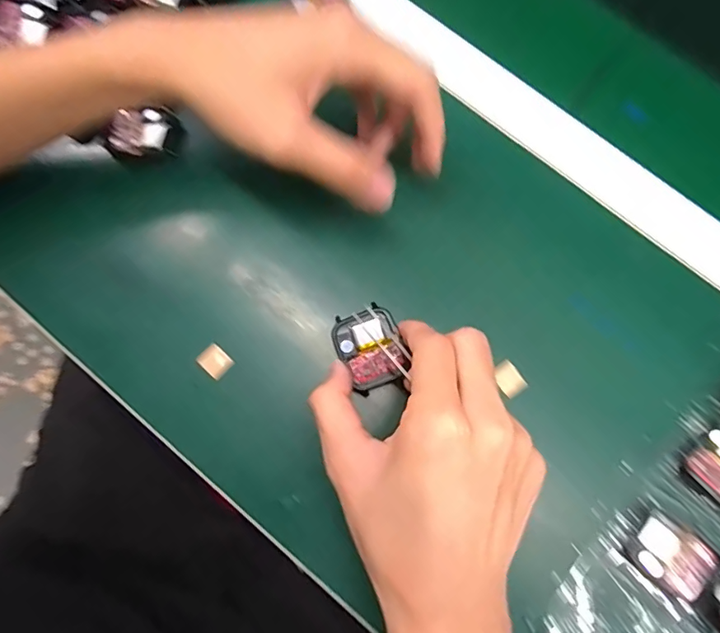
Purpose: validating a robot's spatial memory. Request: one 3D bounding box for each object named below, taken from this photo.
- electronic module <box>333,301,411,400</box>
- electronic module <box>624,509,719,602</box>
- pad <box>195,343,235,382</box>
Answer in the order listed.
[{"bbox_3d":[0.006,0.019,0.282,0.037,0.010,0.045,-20,79,-6],"label":"electronic module"},{"bbox_3d":[0.175,0.134,0.270,0.035,0.014,0.038,-44,82,-10],"label":"electronic module"},{"bbox_3d":[-0.091,0.028,0.300,0.019,0.004,0.016,43,80,7],"label":"pad"}]

